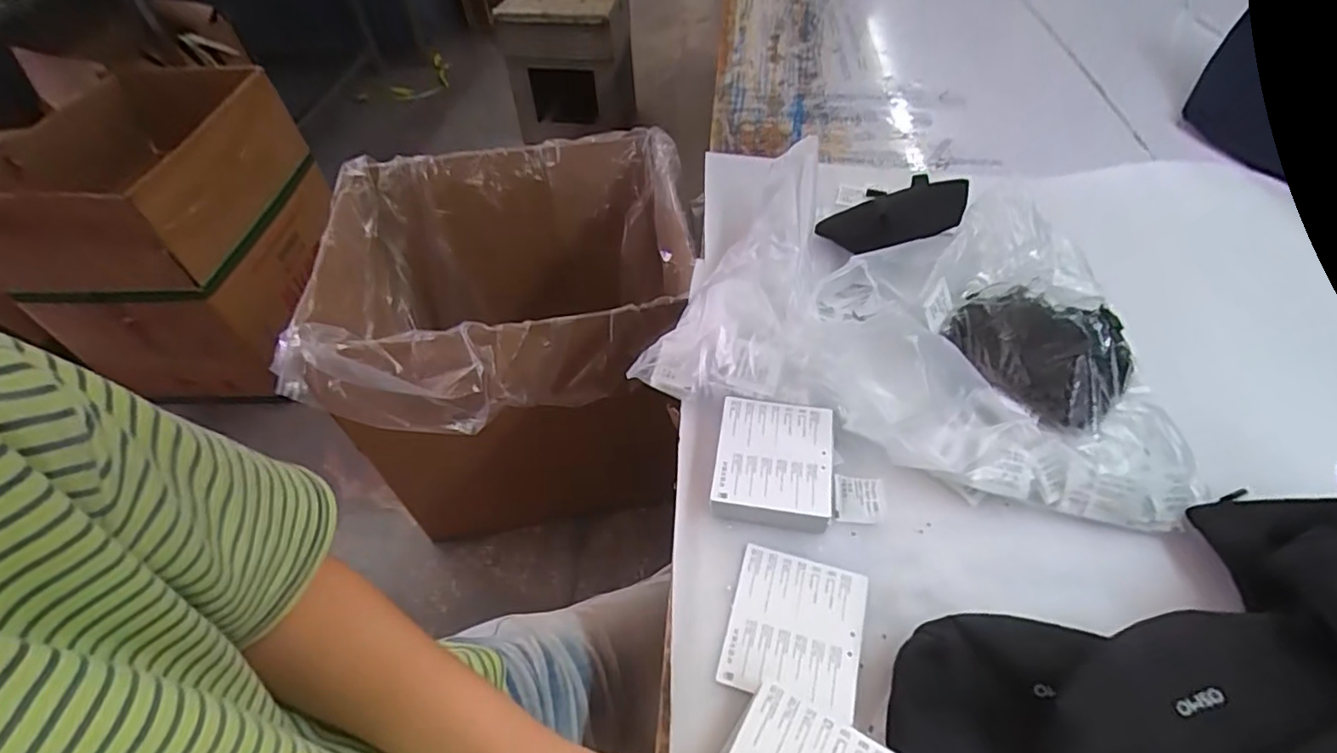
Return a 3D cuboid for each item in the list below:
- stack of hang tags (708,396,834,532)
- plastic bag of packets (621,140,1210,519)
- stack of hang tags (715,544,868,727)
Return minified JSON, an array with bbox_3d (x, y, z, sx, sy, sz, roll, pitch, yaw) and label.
[{"bbox_3d":[0.085,0.070,0.480,0.090,0.032,0.097,6,50,7],"label":"stack of hang tags"},{"bbox_3d":[0.237,-0.065,0.549,0.433,0.101,0.320,19,53,17],"label":"plastic bag of packets"},{"bbox_3d":[0.089,0.173,0.414,0.090,0.004,0.098,12,51,12],"label":"stack of hang tags"}]

